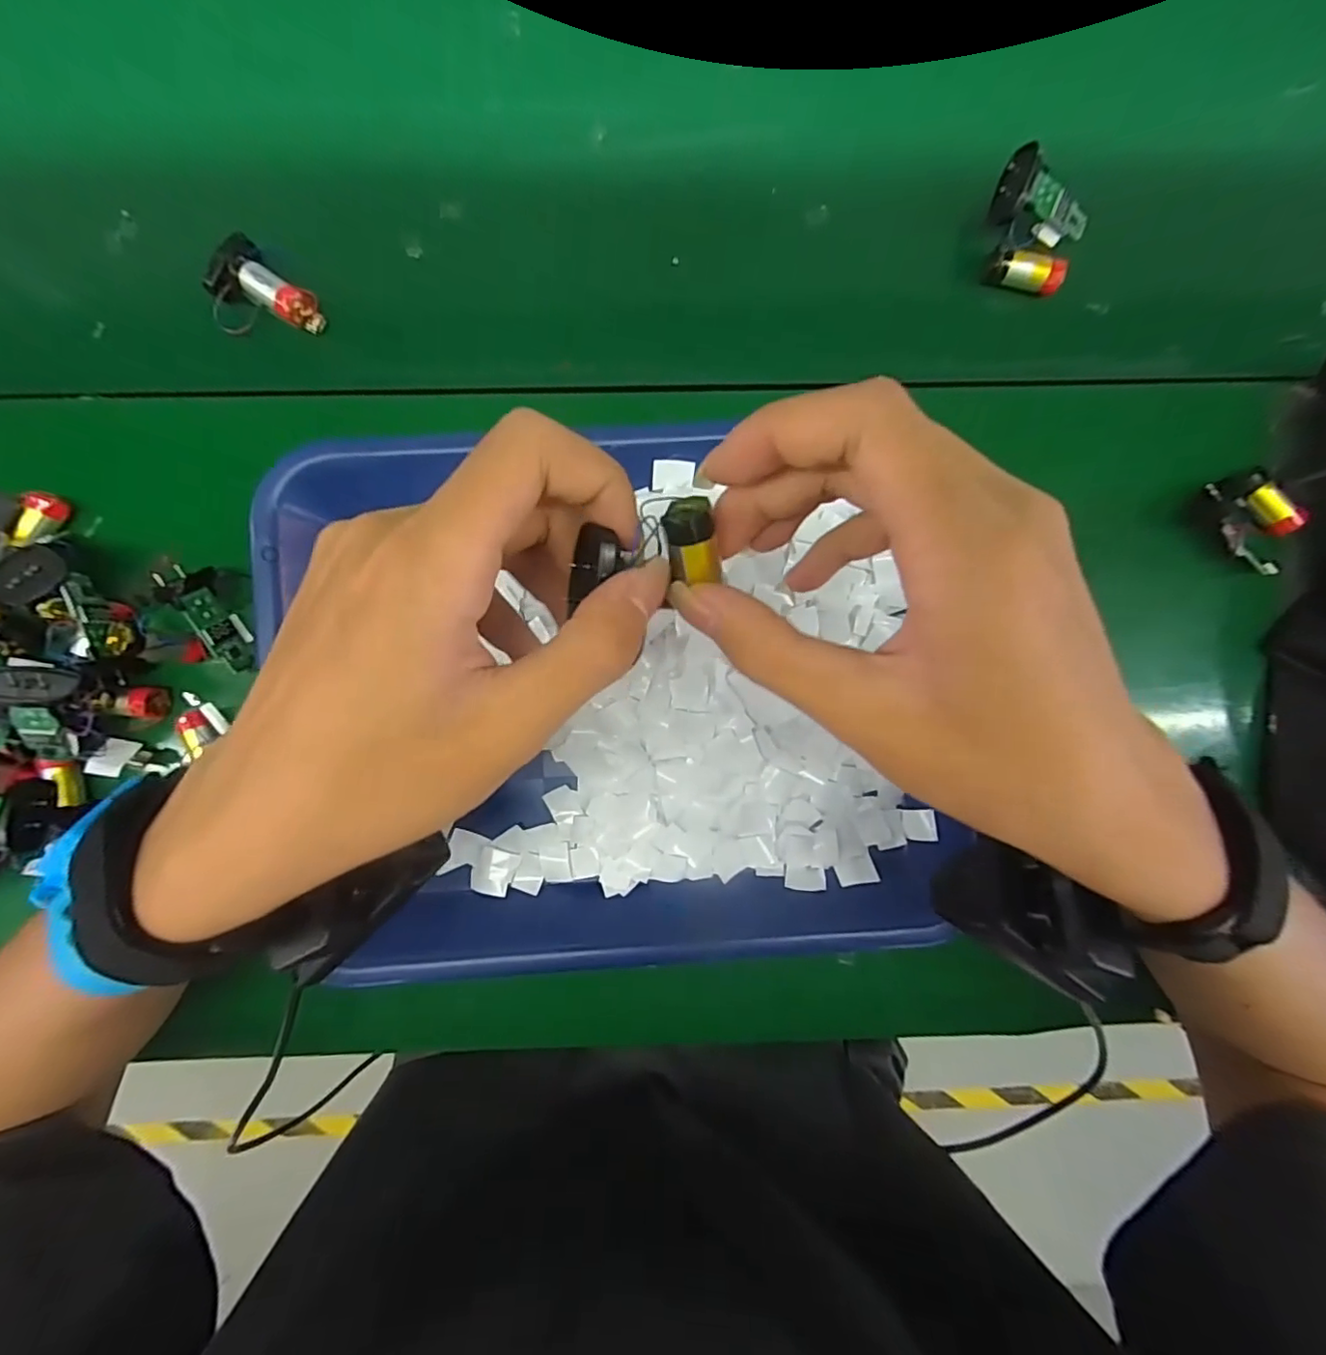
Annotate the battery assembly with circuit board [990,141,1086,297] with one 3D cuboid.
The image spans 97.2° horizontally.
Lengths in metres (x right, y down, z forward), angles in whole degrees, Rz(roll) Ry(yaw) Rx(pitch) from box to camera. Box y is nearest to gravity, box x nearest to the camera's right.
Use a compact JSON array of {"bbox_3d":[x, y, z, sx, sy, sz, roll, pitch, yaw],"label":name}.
[{"bbox_3d":[0.188,-0.227,0.300,0.055,0.034,0.045,29,90,-1],"label":"battery assembly with circuit board"}]

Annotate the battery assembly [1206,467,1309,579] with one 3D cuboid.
[{"bbox_3d":[0.303,-0.082,0.299,0.036,0.022,0.052,-38,92,0],"label":"battery assembly"}]

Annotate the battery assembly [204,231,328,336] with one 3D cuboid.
[{"bbox_3d":[-0.206,-0.190,0.298,0.048,0.019,0.041,41,90,-2],"label":"battery assembly"}]

